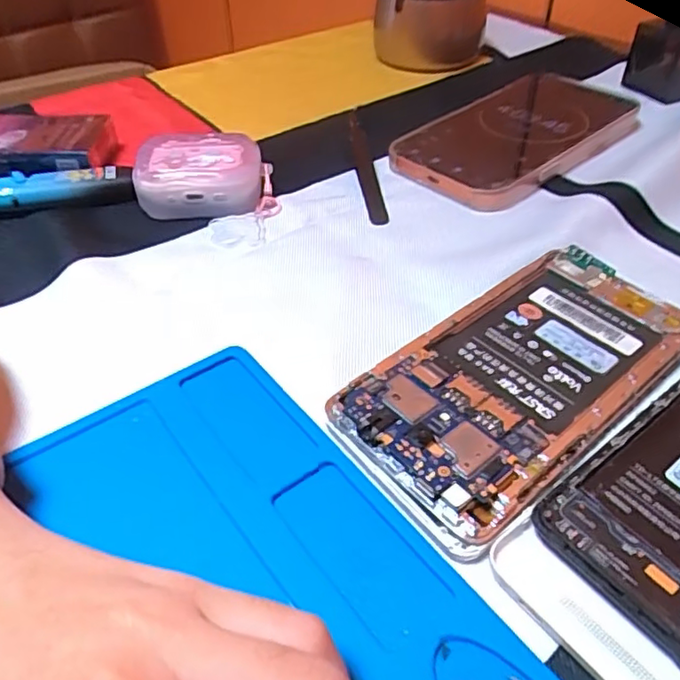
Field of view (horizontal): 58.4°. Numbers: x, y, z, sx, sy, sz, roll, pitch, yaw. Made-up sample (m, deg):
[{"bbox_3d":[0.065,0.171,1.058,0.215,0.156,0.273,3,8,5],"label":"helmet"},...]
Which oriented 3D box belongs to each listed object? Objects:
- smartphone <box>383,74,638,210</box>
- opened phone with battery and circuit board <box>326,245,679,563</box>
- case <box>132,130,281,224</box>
[{"bbox_3d":[0.109,-0.129,0.374,0.163,0.015,0.083,-33,52,-29],"label":"smartphone"},{"bbox_3d":[0.069,0.011,0.223,0.142,0.013,0.067,-31,51,-28],"label":"opened phone with battery and circuit board"},{"bbox_3d":[-0.071,-0.089,0.327,0.071,0.030,0.045,0,44,1],"label":"case"}]

